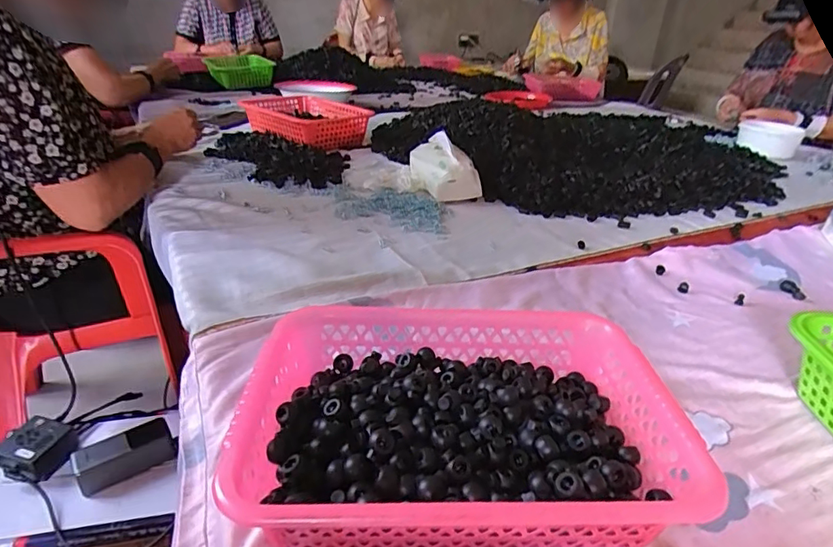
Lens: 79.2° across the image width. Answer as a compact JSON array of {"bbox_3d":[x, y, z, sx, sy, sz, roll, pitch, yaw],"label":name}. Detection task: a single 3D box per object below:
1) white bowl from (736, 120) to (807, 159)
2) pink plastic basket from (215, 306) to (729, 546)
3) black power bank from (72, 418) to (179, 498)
[{"bbox_3d":[0.966,-0.373,1.383,0.154,0.059,0.168,21,33,30],"label":"white bowl"},{"bbox_3d":[0.032,0.113,0.387,0.302,0.069,0.206,2,29,-2],"label":"pink plastic basket"},{"bbox_3d":[-0.436,0.271,0.757,0.130,0.045,0.058,-14,33,-29],"label":"black power bank"}]

